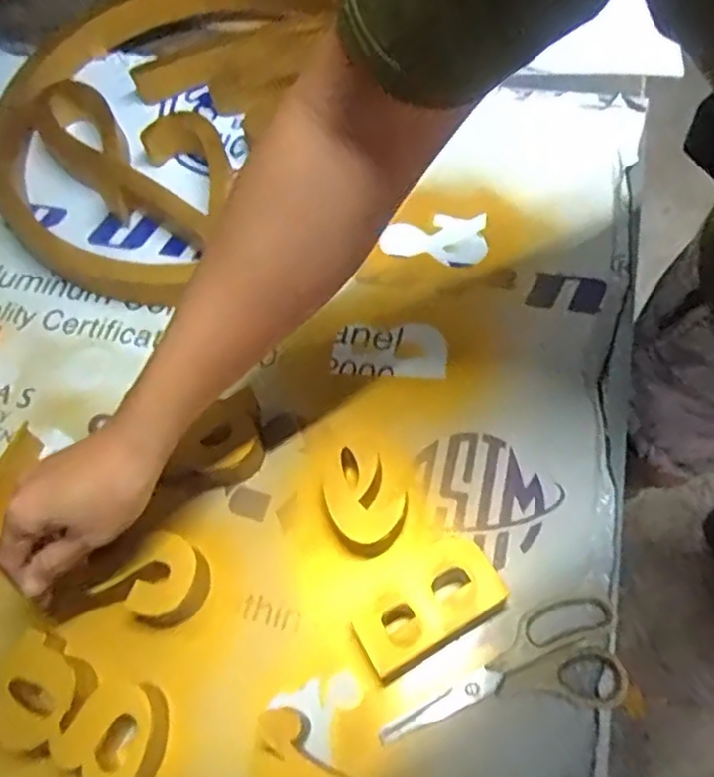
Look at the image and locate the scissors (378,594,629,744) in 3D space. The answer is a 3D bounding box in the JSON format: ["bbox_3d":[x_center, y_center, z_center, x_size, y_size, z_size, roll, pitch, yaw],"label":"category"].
[{"bbox_3d":[0.103,0.208,0.481,0.180,0.011,0.075,-14,61,-4],"label":"scissors"}]

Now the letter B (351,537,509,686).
[{"bbox_3d":[0.050,0.161,0.493,0.110,0.040,0.067,-29,63,-12],"label":"letter B"}]

